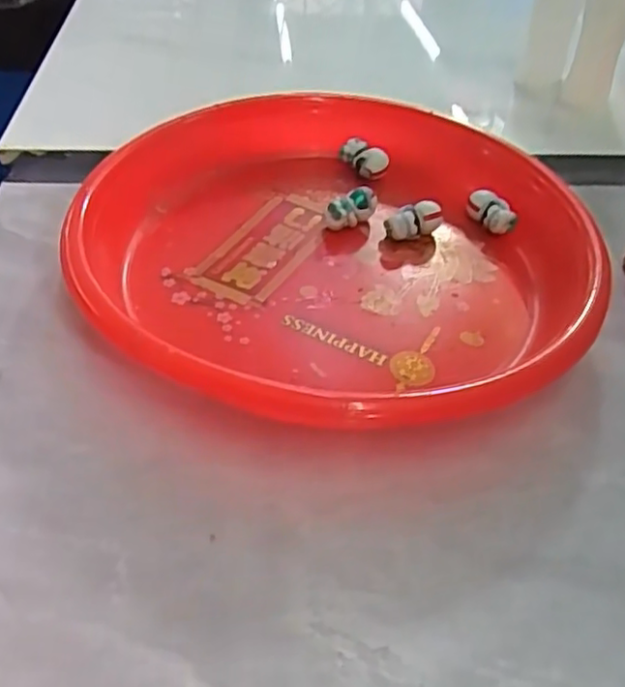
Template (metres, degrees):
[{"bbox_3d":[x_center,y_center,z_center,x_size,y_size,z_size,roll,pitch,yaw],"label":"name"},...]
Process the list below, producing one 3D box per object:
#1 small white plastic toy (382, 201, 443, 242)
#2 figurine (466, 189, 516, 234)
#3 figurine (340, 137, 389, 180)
[{"bbox_3d":[0.043,-0.052,0.290,0.024,0.015,0.011,-18,48,-21],"label":"small white plastic toy"},{"bbox_3d":[0.078,-0.058,0.300,0.010,0.014,0.023,-22,49,-24],"label":"figurine"},{"bbox_3d":[0.024,-0.088,0.325,0.024,0.014,0.010,35,52,28],"label":"figurine"}]

